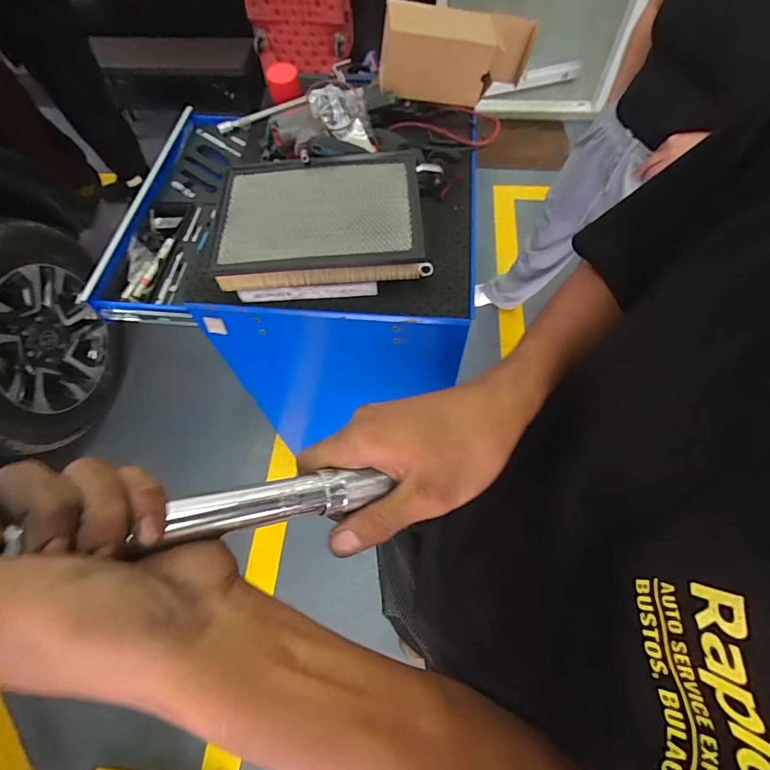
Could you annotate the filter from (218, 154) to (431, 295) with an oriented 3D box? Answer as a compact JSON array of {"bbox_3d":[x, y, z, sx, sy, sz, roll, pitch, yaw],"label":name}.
[{"bbox_3d":[-0.101,-0.265,0.666,0.320,0.056,0.242,-2,62,1],"label":"filter"}]

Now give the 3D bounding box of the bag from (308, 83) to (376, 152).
[{"bbox_3d":[-0.072,-0.456,0.714,0.105,0.075,0.090,-13,62,-5],"label":"bag"}]

